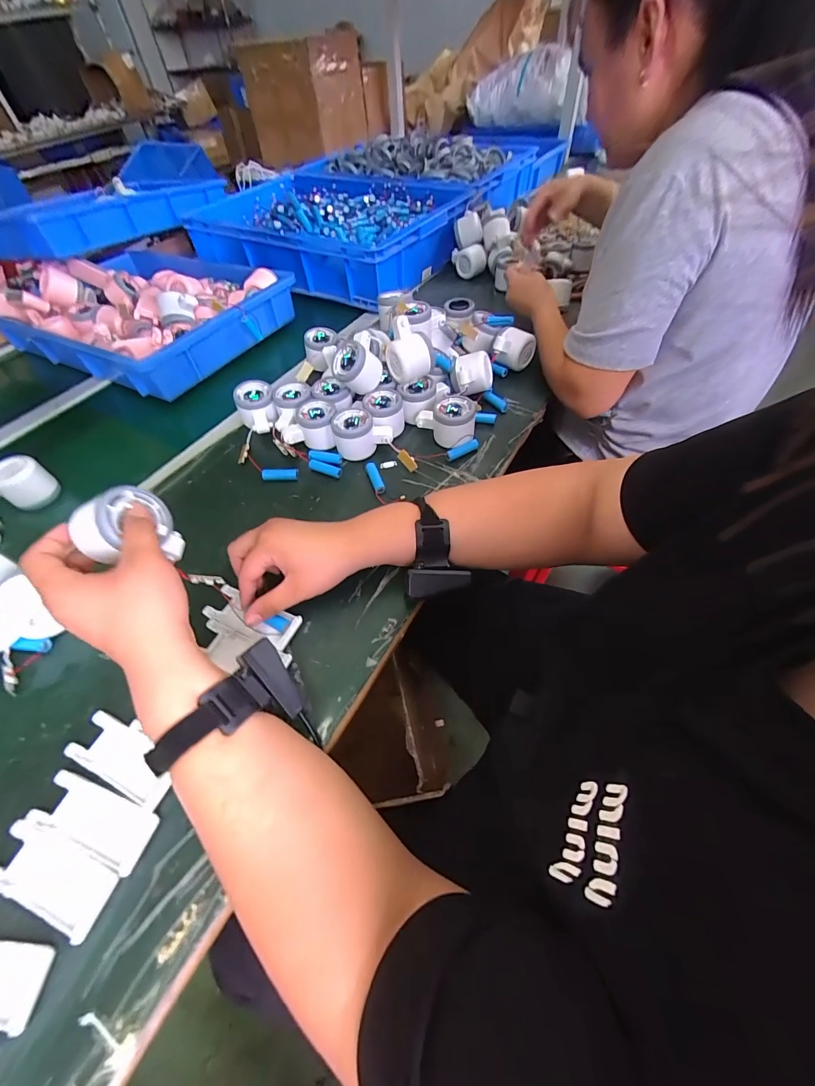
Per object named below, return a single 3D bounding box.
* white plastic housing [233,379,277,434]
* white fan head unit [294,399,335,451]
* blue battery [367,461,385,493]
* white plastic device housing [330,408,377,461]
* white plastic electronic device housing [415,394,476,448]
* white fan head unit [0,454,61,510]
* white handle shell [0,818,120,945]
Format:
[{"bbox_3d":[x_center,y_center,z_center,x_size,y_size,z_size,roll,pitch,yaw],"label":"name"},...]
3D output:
[{"bbox_3d":[-0.234,-0.209,0.604,0.056,0.046,0.076,-16,57,-10],"label":"white plastic housing"},{"bbox_3d":[-0.132,-0.176,0.578,0.059,0.042,0.068,-17,54,-8],"label":"white fan head unit"},{"bbox_3d":[-0.044,-0.090,0.537,0.013,0.012,0.054,-18,54,-8],"label":"blue battery"},{"bbox_3d":[-0.078,-0.158,0.562,0.056,0.045,0.054,-13,54,-5],"label":"white plastic device housing"},{"bbox_3d":[0.060,-0.181,0.567,0.085,0.047,0.066,36,64,26],"label":"white plastic electronic device housing"},{"bbox_3d":[-0.544,-0.082,0.545,0.054,0.058,0.075,32,62,25],"label":"white fan head unit"},{"bbox_3d":[-0.275,0.257,0.300,0.105,0.007,0.039,16,57,12],"label":"white handle shell"}]

